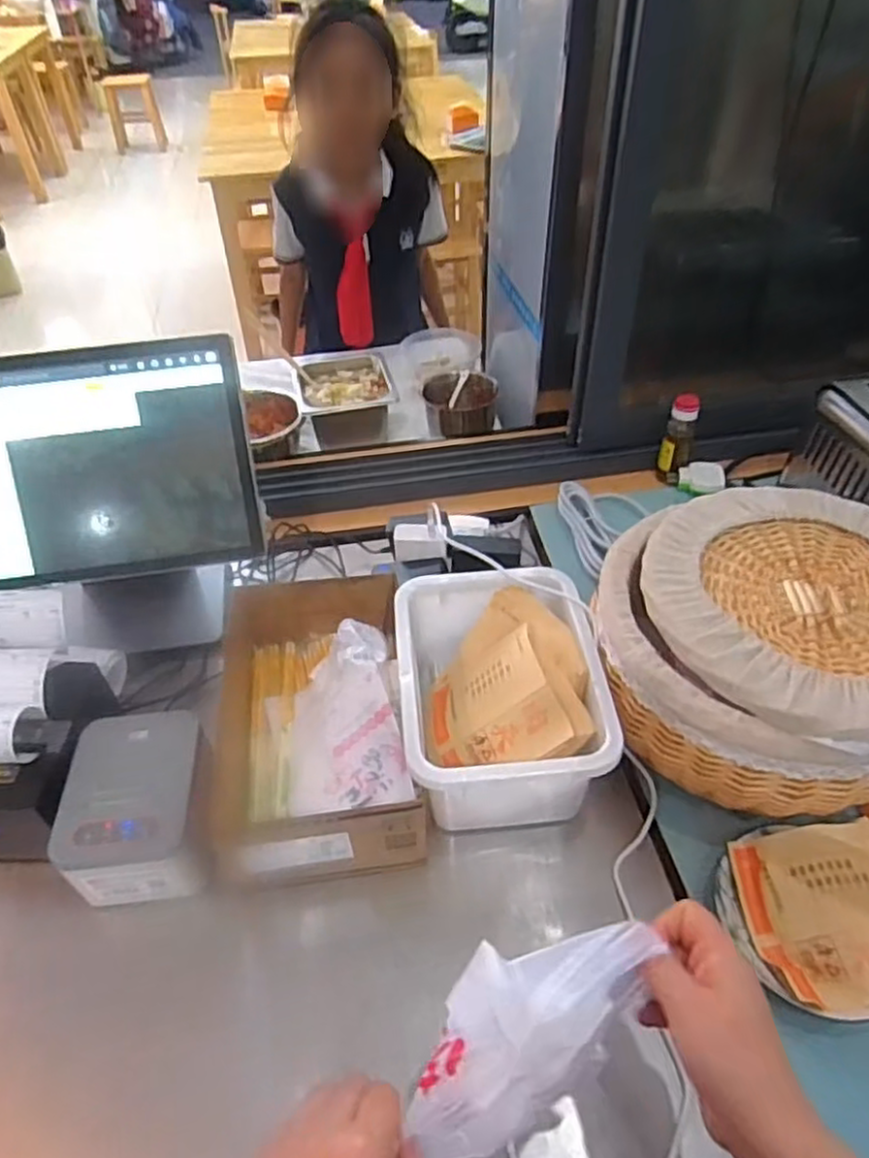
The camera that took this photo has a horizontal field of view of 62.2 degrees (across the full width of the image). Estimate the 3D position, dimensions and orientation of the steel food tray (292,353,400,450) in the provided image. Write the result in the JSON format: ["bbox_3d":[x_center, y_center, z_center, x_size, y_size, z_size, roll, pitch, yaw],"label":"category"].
[{"bbox_3d":[-0.152,-0.317,1.248,0.163,0.080,0.196,-7,45,-6],"label":"steel food tray"}]

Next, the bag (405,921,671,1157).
[{"bbox_3d":[0.050,0.254,0.413,0.168,0.041,0.071,-43,53,-2],"label":"bag"}]

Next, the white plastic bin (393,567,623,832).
[{"bbox_3d":[0.061,0.112,0.699,0.182,0.119,0.238,-5,45,-3],"label":"white plastic bin"}]

